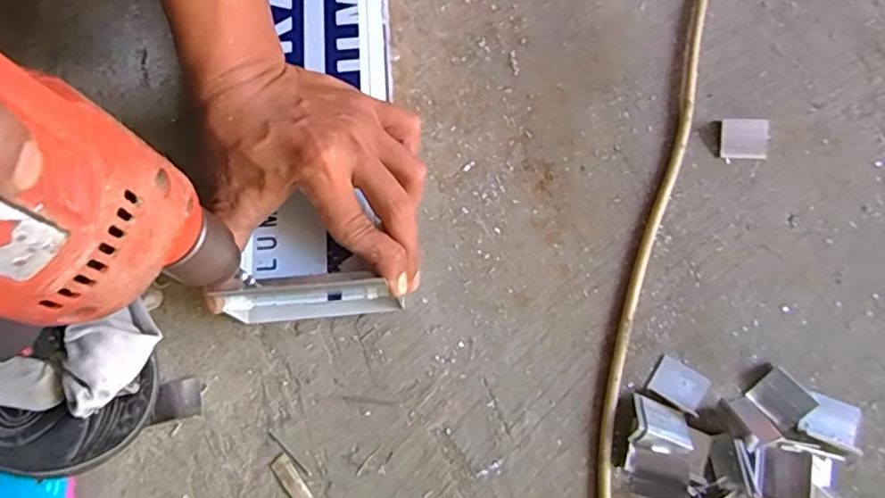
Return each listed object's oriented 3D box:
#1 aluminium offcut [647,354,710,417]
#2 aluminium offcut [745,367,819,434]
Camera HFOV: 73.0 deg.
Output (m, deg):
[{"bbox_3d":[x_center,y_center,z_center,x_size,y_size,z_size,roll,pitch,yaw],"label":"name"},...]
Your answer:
[{"bbox_3d":[0.144,0.082,0.362,0.033,0.007,0.025,31,77,11],"label":"aluminium offcut"},{"bbox_3d":[0.201,0.090,0.357,0.026,0.004,0.030,-46,65,10],"label":"aluminium offcut"}]

